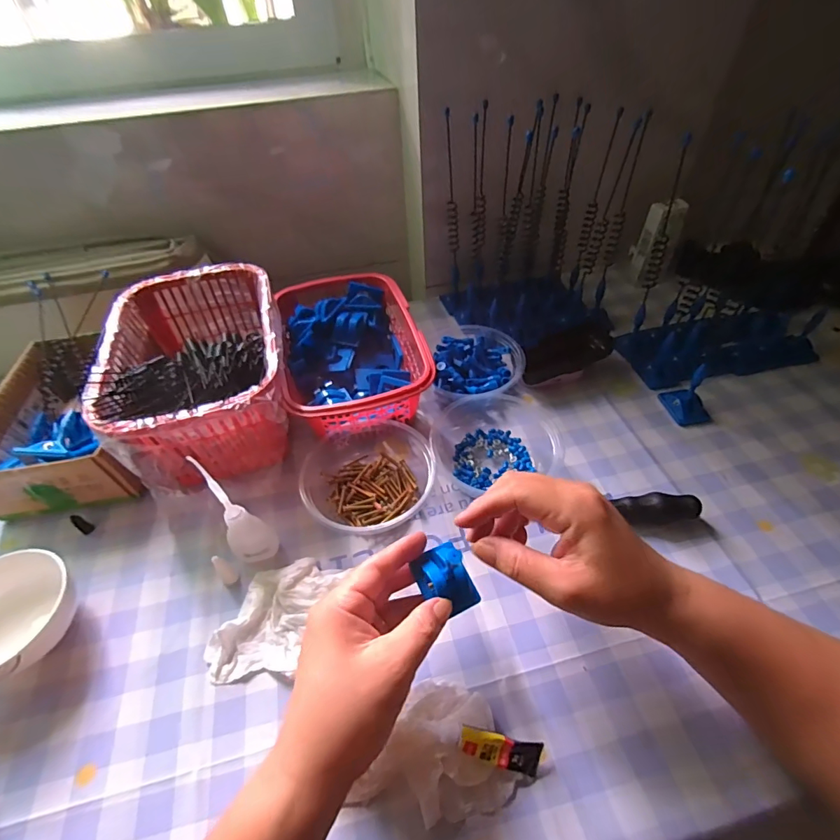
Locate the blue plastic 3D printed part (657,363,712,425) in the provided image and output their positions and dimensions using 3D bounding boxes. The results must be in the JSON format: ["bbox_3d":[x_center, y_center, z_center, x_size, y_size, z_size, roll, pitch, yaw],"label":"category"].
[{"bbox_3d":[0.282,-0.026,0.450,0.039,0.046,0.045,-8,49,-4],"label":"blue plastic 3D printed part"}]

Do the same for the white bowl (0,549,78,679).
[{"bbox_3d":[-0.302,0.150,0.328,0.084,0.050,0.085,-2,49,2],"label":"white bowl"}]

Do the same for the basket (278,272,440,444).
[{"bbox_3d":[-0.073,-0.069,0.484,0.141,0.072,0.200,-13,50,-8],"label":"basket"}]

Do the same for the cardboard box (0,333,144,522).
[{"bbox_3d":[-0.340,0.000,0.444,0.137,0.075,0.183,-8,49,-4],"label":"cardboard box"}]

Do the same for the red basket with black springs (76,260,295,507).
[{"bbox_3d":[-0.213,-0.046,0.450,0.156,0.115,0.232,-14,50,-9],"label":"red basket with black springs"}]

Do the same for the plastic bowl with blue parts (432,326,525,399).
[{"bbox_3d":[0.060,-0.063,0.492,0.098,0.046,0.094,-2,49,2],"label":"plastic bowl with blue parts"}]

